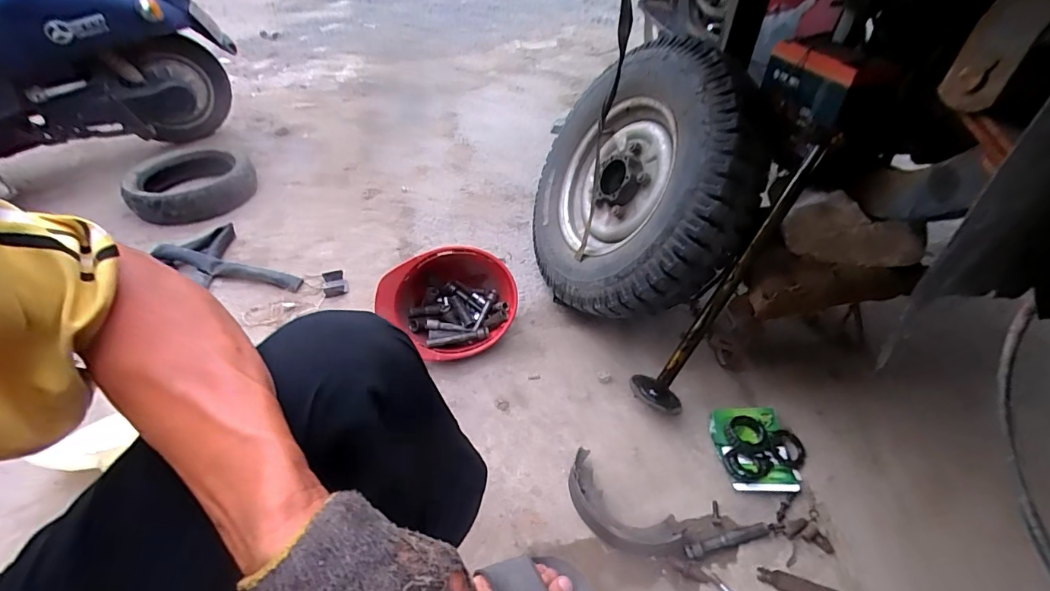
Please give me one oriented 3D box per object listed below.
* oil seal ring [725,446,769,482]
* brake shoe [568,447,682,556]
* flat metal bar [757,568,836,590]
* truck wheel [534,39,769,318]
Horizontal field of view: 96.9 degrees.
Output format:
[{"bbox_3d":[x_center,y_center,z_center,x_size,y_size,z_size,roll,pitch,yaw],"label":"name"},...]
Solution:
[{"bbox_3d":[0.370,0.279,0.772,0.069,0.010,0.054,-9,45,-6],"label":"oil seal ring"},{"bbox_3d":[0.140,0.333,0.730,0.191,0.043,0.093,31,54,30],"label":"brake shoe"},{"bbox_3d":[0.398,0.413,0.651,0.131,0.004,0.025,12,46,20],"label":"flat metal bar"},{"bbox_3d":[0.215,-0.219,0.943,0.123,0.516,0.513,16,72,-31],"label":"truck wheel"}]

